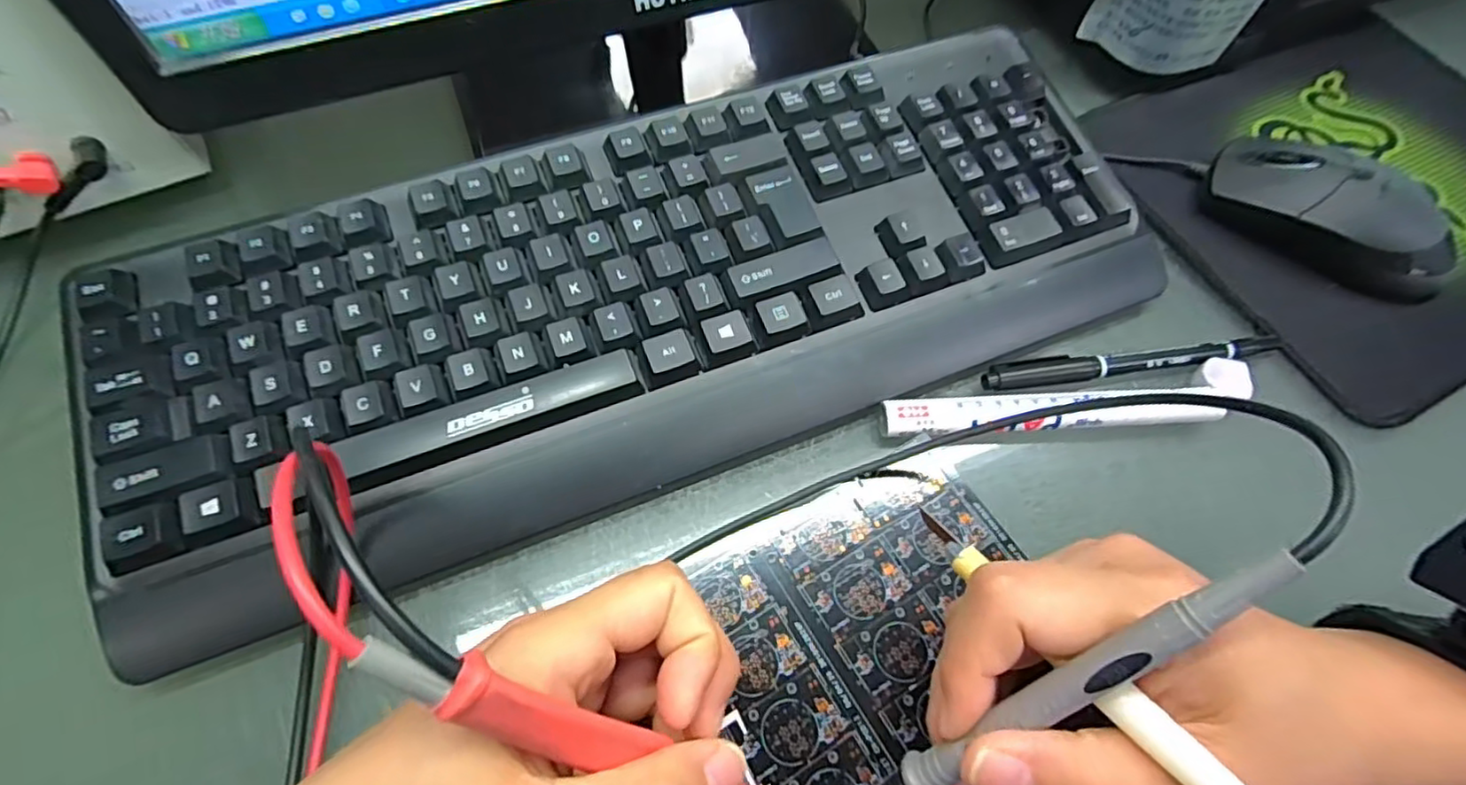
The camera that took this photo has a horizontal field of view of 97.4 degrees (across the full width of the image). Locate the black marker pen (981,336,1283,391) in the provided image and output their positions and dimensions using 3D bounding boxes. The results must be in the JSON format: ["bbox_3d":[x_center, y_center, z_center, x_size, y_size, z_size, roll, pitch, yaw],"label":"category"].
[{"bbox_3d":[0.180,-0.014,0.287,0.142,0.009,0.015,-6,64,-5],"label":"black marker pen"}]

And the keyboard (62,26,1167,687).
[{"bbox_3d":[-0.030,-0.043,0.276,0.425,0.045,0.153,-19,66,-12],"label":"keyboard"}]

